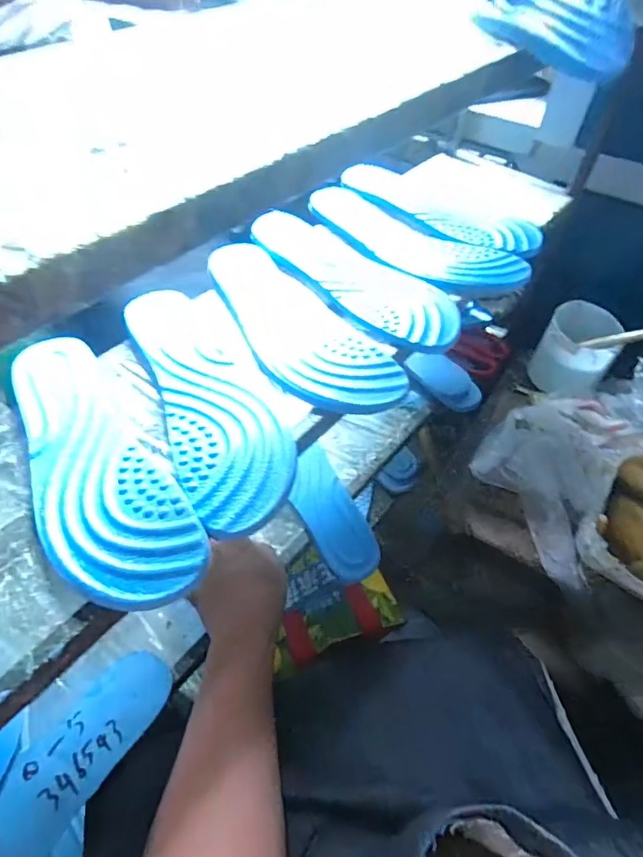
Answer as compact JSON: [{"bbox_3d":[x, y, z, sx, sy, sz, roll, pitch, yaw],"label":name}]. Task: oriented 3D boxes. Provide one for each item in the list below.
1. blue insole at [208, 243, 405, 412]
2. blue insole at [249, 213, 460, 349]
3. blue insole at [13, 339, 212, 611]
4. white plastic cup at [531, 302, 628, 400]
[{"bbox_3d":[-0.029,-0.099,0.427,0.093,0.014,0.252,-29,58,-20],"label":"blue insole"},{"bbox_3d":[0.034,-0.161,0.471,0.090,0.012,0.265,-33,60,-24],"label":"blue insole"},{"bbox_3d":[-0.167,0.021,0.329,0.082,0.016,0.254,-29,57,-20],"label":"blue insole"},{"bbox_3d":[0.341,-0.101,0.614,0.094,0.082,0.105,33,58,21],"label":"white plastic cup"}]

